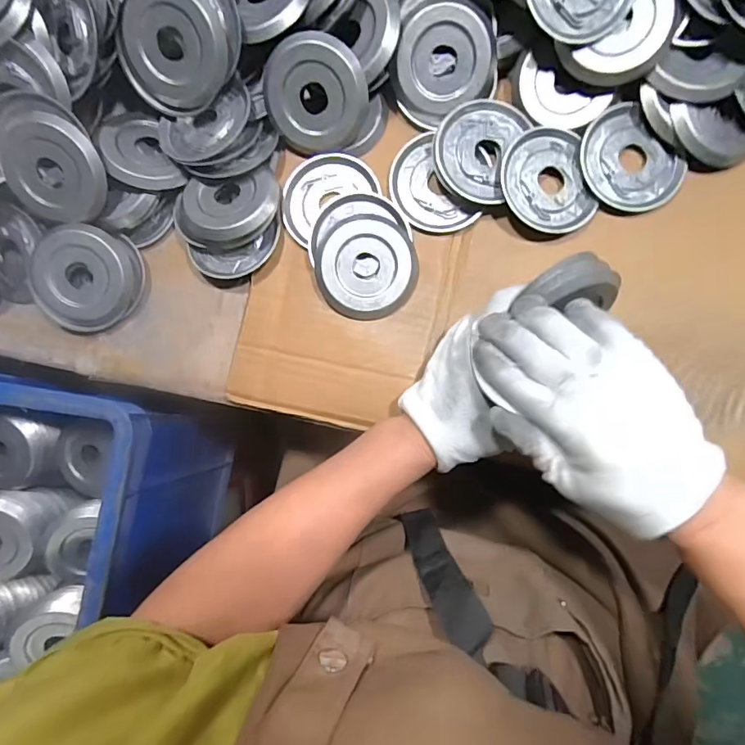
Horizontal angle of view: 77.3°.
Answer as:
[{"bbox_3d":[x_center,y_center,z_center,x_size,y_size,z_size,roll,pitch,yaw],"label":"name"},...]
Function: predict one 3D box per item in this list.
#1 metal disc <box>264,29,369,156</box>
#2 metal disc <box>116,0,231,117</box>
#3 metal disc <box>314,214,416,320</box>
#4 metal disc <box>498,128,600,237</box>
[{"bbox_3d":[-0.045,-0.224,0.379,0.081,0.011,0.083,3,121,4],"label":"metal disc"},{"bbox_3d":[-0.159,-0.259,0.374,0.083,0.010,0.095,32,131,-15],"label":"metal disc"},{"bbox_3d":[-0.006,-0.088,0.391,0.079,0.017,0.084,0,91,5],"label":"metal disc"},{"bbox_3d":[0.140,-0.155,0.381,0.072,0.012,0.084,-17,90,-8],"label":"metal disc"}]

